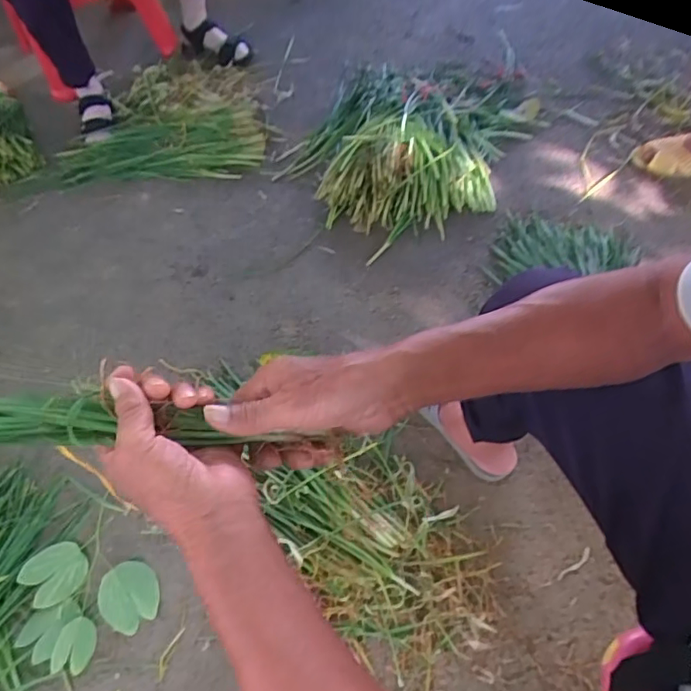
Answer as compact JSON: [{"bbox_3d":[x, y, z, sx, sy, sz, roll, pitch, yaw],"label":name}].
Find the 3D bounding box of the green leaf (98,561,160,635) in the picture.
[{"bbox_3d":[-0.326,0.377,0.842,0.087,0.011,0.096,-33,62,-18],"label":"green leaf"}]

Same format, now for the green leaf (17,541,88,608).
[{"bbox_3d":[-0.446,0.345,0.855,0.087,0.014,0.088,-1,57,2],"label":"green leaf"}]

